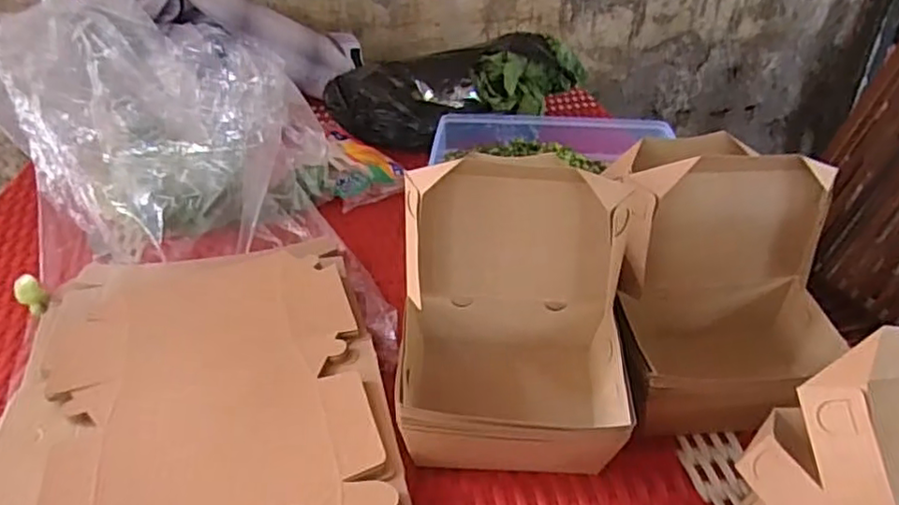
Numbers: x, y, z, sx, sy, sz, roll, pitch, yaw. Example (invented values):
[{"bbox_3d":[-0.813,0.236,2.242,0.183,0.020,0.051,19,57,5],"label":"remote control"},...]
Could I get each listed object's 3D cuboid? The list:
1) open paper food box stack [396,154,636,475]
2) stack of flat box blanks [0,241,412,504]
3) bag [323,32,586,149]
[{"bbox_3d":[0.040,0.037,0.393,0.140,0.164,0.097,1,33,1],"label":"open paper food box stack"},{"bbox_3d":[-0.186,0.095,0.465,0.257,0.036,0.328,-10,34,-15],"label":"stack of flat box blanks"},{"bbox_3d":[0.017,-0.226,0.876,0.352,0.105,0.122,-13,35,-19],"label":"bag"}]

